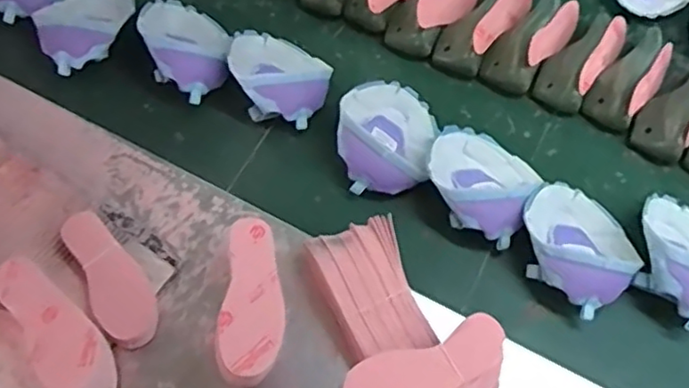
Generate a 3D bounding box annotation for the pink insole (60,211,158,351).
[{"bbox_3d":[-0.241,0.085,0.668,0.059,0.016,0.151,-20,71,-30],"label":"pink insole"}]

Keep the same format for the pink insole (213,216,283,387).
[{"bbox_3d":[-0.086,0.097,0.602,0.056,0.012,0.156,3,65,1],"label":"pink insole"}]

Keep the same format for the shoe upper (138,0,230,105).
[{"bbox_3d":[-0.199,-0.192,0.815,0.100,0.069,0.165,-14,65,-6],"label":"shoe upper"}]

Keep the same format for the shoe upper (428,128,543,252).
[{"bbox_3d":[0.157,-0.018,0.745,0.127,0.065,0.128,28,68,13],"label":"shoe upper"}]

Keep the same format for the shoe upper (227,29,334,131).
[{"bbox_3d":[-0.082,-0.156,0.804,0.127,0.063,0.139,7,65,4],"label":"shoe upper"}]

